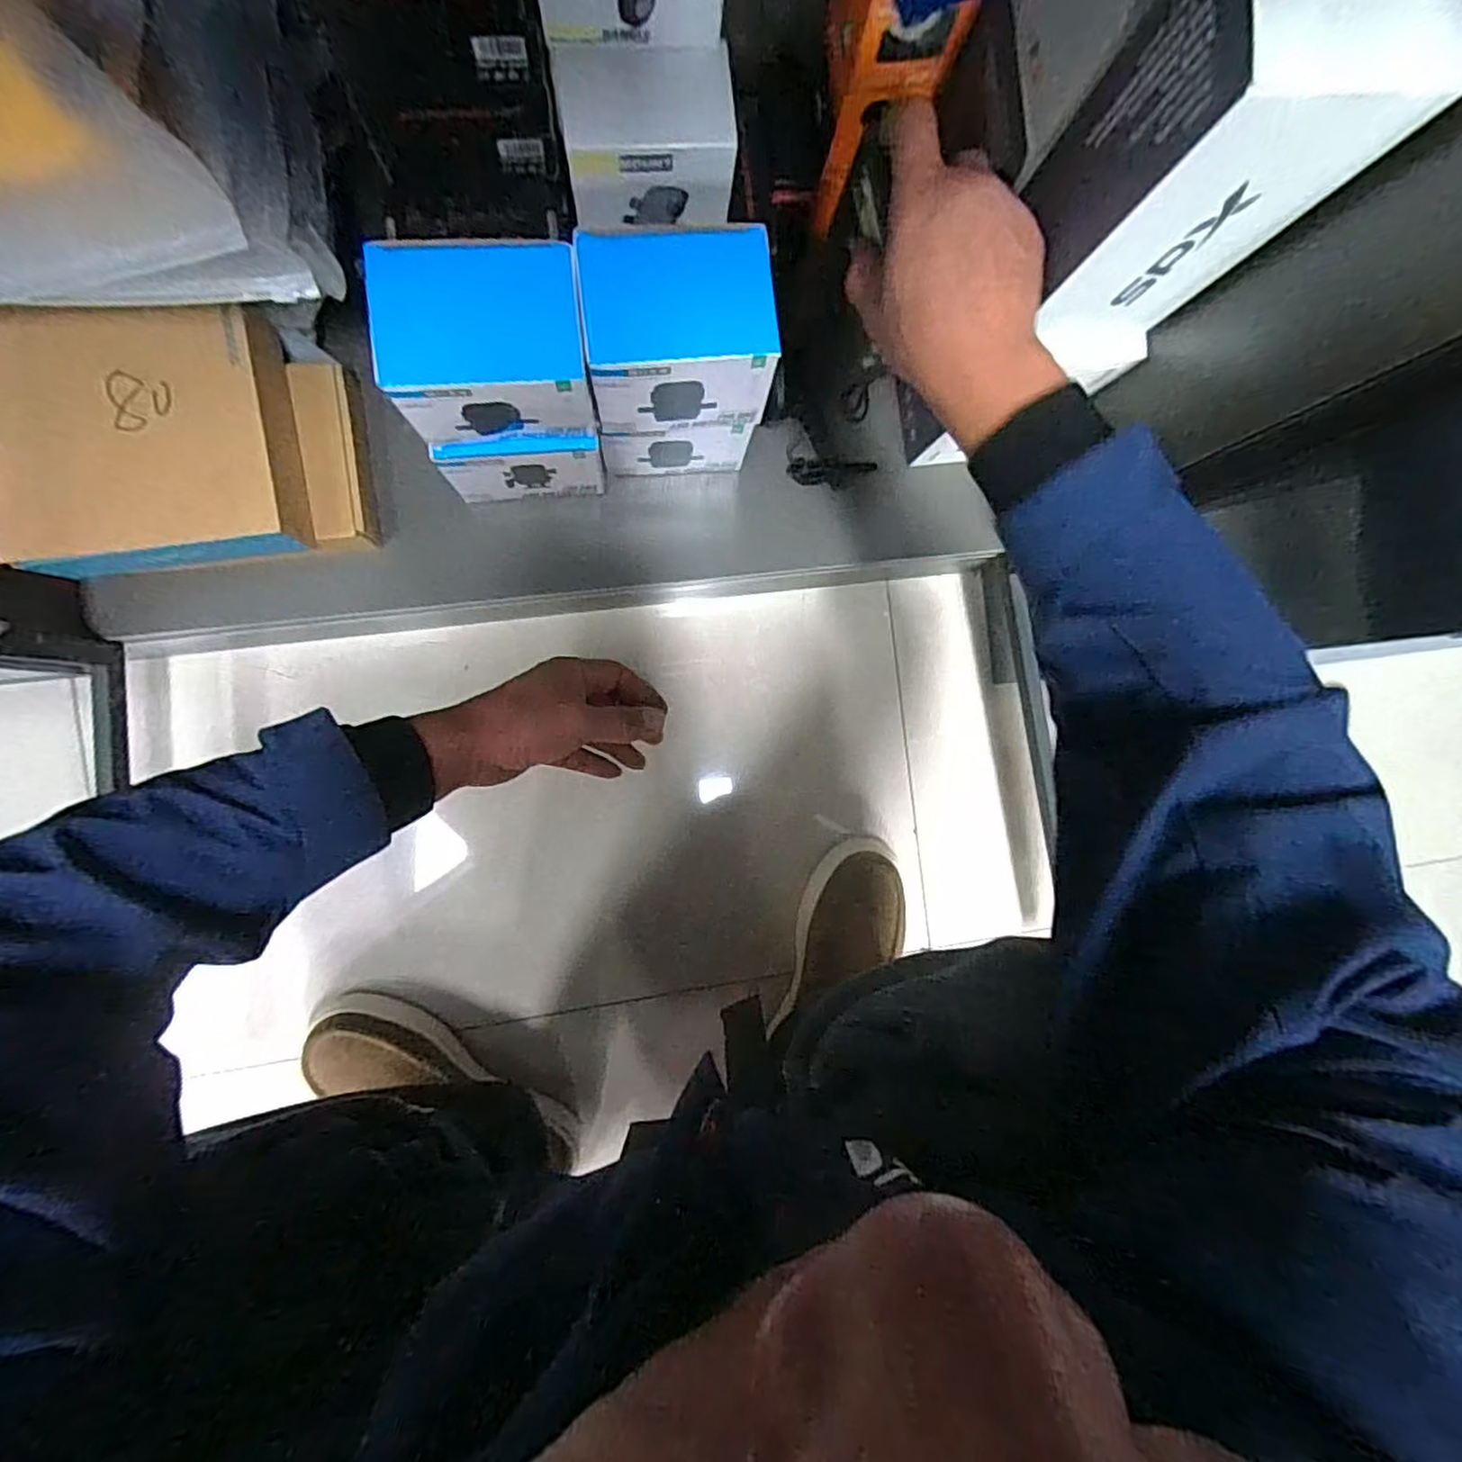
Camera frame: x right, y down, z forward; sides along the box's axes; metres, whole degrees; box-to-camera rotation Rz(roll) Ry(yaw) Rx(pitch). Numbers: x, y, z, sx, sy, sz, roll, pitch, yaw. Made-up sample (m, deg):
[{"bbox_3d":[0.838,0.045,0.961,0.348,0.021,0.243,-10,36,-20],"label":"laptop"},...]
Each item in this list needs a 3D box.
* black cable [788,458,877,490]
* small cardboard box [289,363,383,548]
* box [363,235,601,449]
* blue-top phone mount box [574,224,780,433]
[{"bbox_3d":[0.090,-0.231,0.601,0.078,0.012,0.022,2,91,-7],"label":"black cable"},{"bbox_3d":[-0.305,-0.212,0.522,0.038,0.041,0.127,-4,92,-7],"label":"small cardboard box"},{"bbox_3d":[-0.151,-0.242,0.424,0.114,0.087,0.084,-7,92,-7],"label":"box"},{"bbox_3d":[-0.035,-0.260,0.442,0.115,0.085,0.082,-6,92,-7],"label":"blue-top phone mount box"}]

